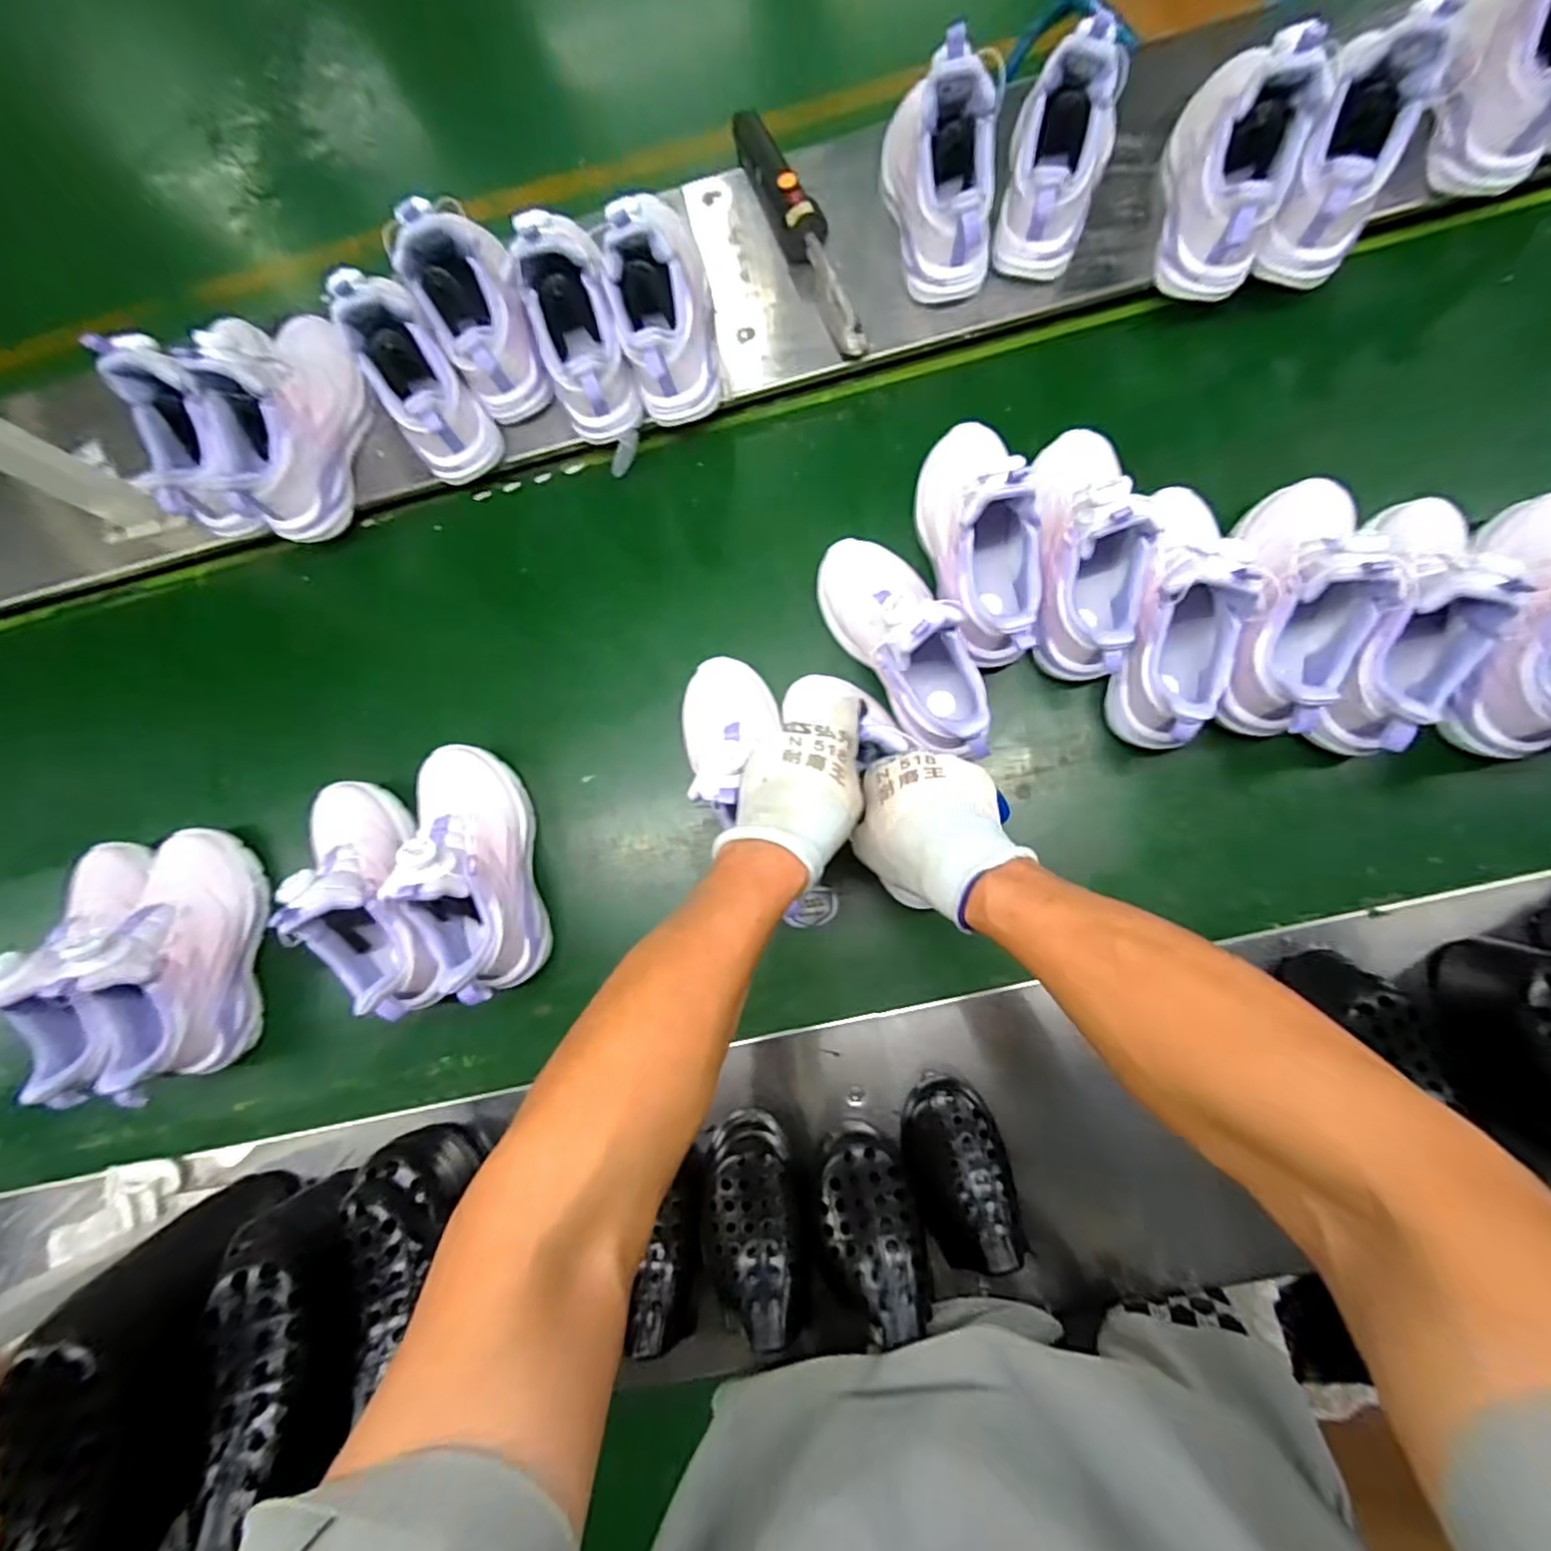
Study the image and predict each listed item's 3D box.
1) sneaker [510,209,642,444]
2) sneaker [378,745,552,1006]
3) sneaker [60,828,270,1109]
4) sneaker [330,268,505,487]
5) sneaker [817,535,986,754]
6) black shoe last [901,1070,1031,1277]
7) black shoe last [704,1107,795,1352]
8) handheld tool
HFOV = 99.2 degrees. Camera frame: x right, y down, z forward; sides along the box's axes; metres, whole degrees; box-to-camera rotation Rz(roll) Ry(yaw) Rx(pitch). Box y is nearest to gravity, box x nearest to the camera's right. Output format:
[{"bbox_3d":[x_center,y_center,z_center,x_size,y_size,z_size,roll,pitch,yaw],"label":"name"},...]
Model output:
[{"bbox_3d":[-0.170,-0.374,0.563,0.076,0.091,0.162,-15,117,1],"label":"sneaker"},{"bbox_3d":[-0.259,0.075,0.553,0.082,0.129,0.216,-15,83,1],"label":"sneaker"},{"bbox_3d":[-0.521,0.157,0.573,0.079,0.137,0.211,-6,83,2],"label":"sneaker"},{"bbox_3d":[-0.312,-0.339,0.573,0.080,0.101,0.164,-30,126,-1],"label":"sneaker"},{"bbox_3d":[0.107,-0.118,0.533,0.078,0.111,0.221,-31,66,-1],"label":"sneaker"},{"bbox_3d":[0.135,0.288,0.480,0.074,0.074,0.115,-19,83,0],"label":"black shoe last"},{"bbox_3d":[-0.018,0.315,0.472,0.072,0.068,0.146,-10,50,1],"label":"black shoe last"},{"bbox_3d":[0.023,-0.505,0.605,0.032,0.040,0.262,-25,83,-1],"label":"handheld tool"}]

